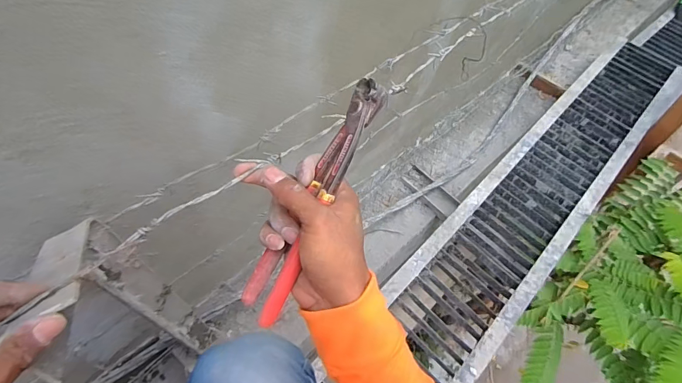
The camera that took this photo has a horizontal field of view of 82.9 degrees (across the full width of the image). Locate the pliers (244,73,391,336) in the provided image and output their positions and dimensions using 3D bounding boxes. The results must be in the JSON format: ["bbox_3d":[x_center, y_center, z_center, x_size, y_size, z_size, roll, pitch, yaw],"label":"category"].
[{"bbox_3d":[-0.023,0.006,0.327,0.040,0.029,0.217,28,90,12],"label":"pliers"}]

